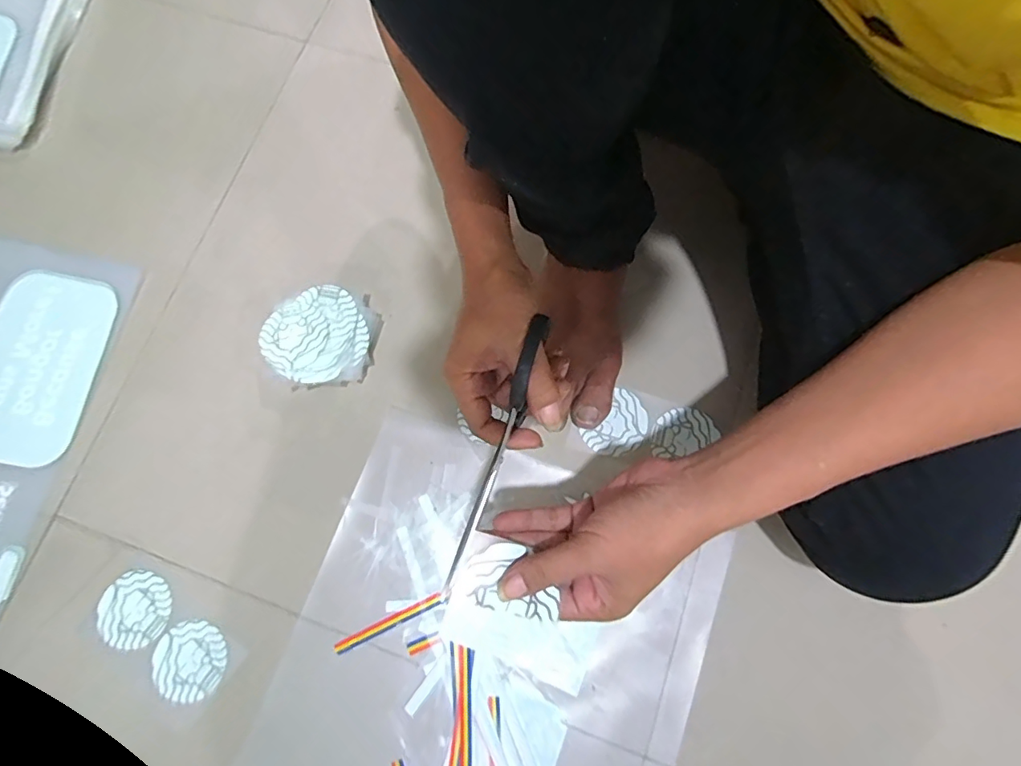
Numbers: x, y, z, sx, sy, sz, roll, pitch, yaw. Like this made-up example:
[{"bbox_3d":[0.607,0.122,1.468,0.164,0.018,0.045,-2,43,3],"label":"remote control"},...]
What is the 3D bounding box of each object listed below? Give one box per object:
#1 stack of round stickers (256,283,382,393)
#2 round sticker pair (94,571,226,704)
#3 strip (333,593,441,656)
[{"bbox_3d":[-0.192,-0.046,0.527,0.112,0.034,0.102,6,75,2],"label":"stack of round stickers"},{"bbox_3d":[-0.320,0.232,0.476,0.134,0.005,0.067,36,78,9],"label":"round sticker pair"},{"bbox_3d":[-0.111,0.219,0.472,0.104,0.007,0.011,-25,76,-6],"label":"strip"}]

